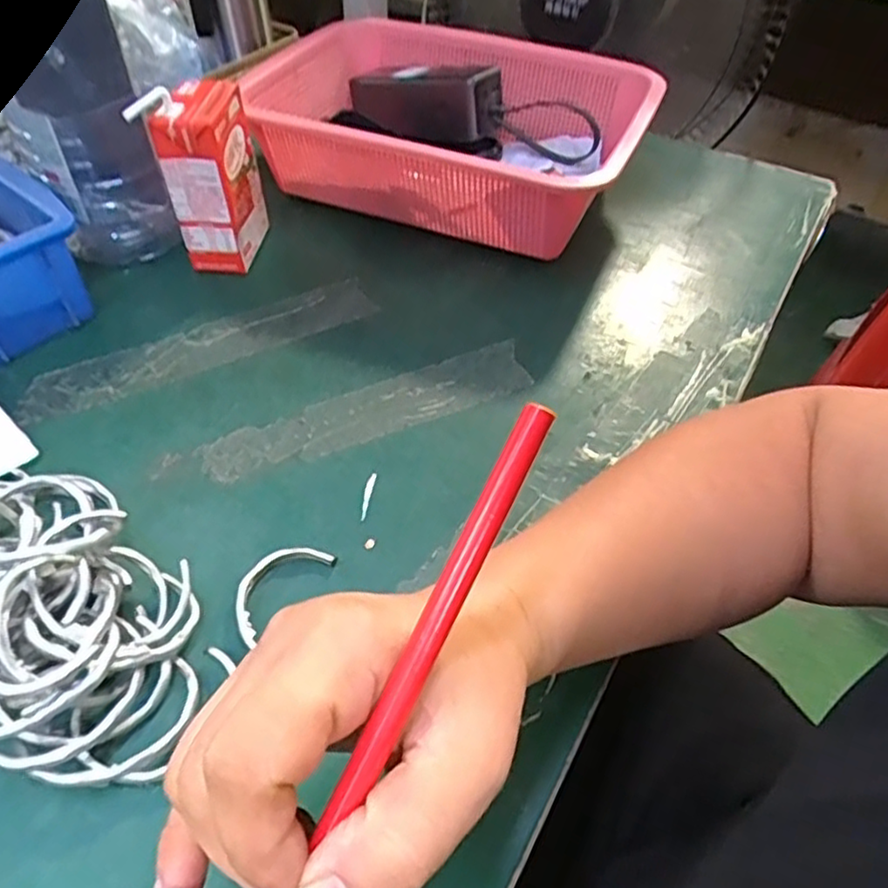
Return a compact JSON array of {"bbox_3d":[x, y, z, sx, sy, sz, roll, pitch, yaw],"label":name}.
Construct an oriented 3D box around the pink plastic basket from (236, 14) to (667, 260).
[{"bbox_3d":[0.002,-0.250,0.551,0.312,0.090,0.210,20,51,15],"label":"pink plastic basket"}]

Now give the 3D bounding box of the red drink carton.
[{"bbox_3d":[-0.159,-0.180,0.465,0.043,0.118,0.075,7,49,4],"label":"red drink carton"}]

